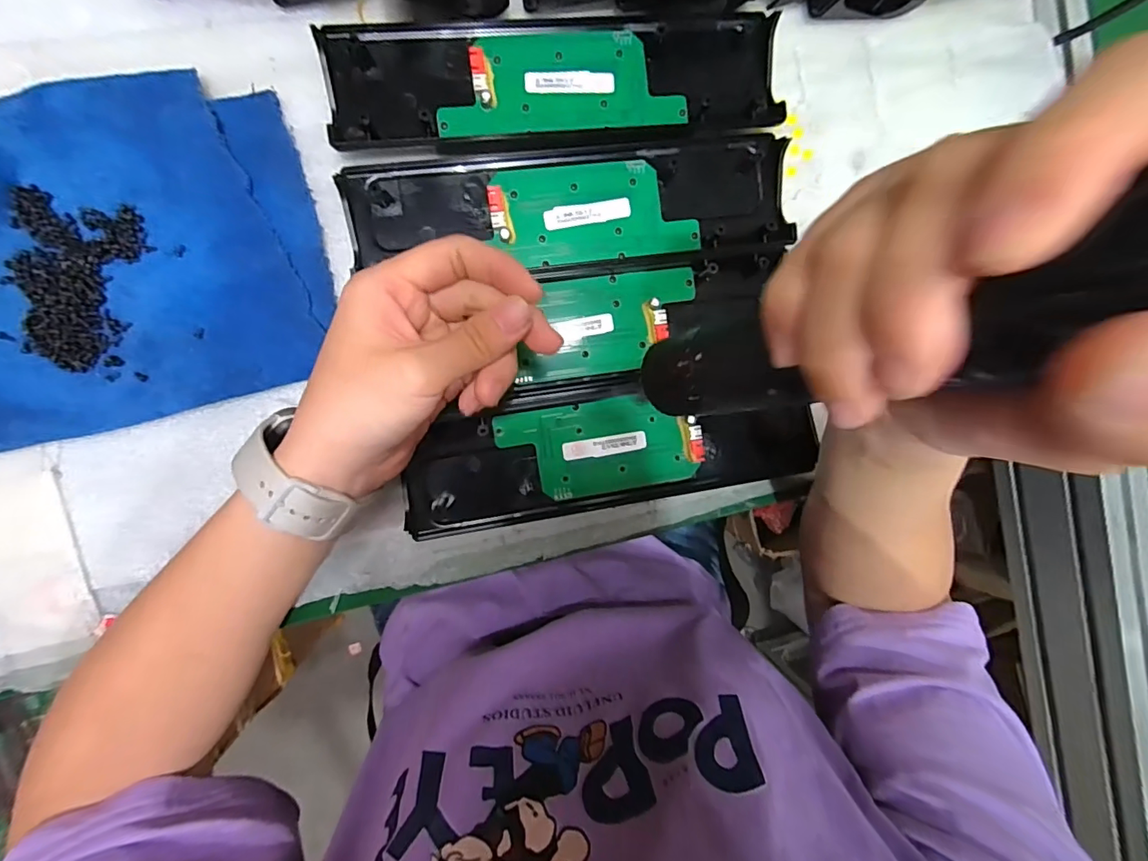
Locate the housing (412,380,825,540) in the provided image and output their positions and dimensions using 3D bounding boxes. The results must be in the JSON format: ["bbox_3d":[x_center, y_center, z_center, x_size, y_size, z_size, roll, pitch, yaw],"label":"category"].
[{"bbox_3d":[0.026,0.012,0.296,0.244,0.022,0.069,-7,94,-7],"label":"housing"}]

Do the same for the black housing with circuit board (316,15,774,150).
[{"bbox_3d":[-0.006,-0.194,0.274,0.244,0.015,0.064,-8,94,-7],"label":"black housing with circuit board"}]

